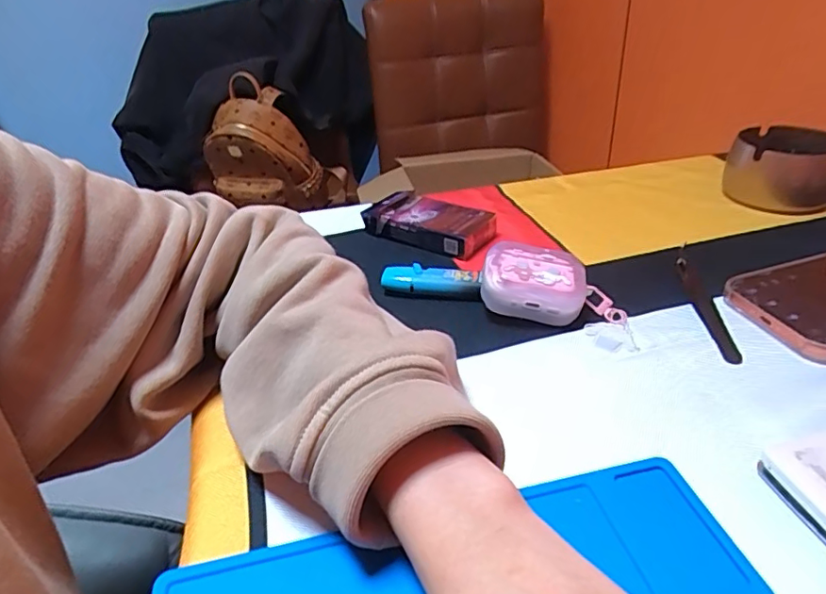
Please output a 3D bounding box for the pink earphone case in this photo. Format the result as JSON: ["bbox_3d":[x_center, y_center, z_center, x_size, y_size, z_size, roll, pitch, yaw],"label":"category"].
[{"bbox_3d":[0.089,-0.007,0.365,0.089,0.038,0.042,4,34,12],"label":"pink earphone case"}]

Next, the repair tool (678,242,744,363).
[{"bbox_3d":[0.191,0.003,0.371,0.015,0.013,0.123,1,34,8],"label":"repair tool"}]

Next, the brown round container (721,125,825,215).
[{"bbox_3d":[0.316,-0.110,0.485,0.086,0.049,0.075,20,40,32],"label":"brown round container"}]

